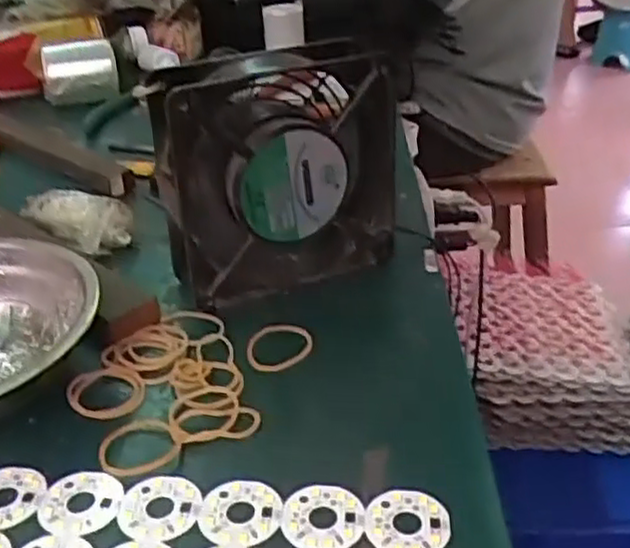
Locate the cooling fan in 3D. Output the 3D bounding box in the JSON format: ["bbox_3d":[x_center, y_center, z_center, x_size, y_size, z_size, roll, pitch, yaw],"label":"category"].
[{"bbox_3d":[-0.016,-0.053,0.402,0.132,0.119,0.047,-15,34,-22],"label":"cooling fan"}]

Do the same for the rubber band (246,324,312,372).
[{"bbox_3d":[-0.017,0.034,0.368,0.032,0.004,0.033,-5,32,-8],"label":"rubber band"}]

